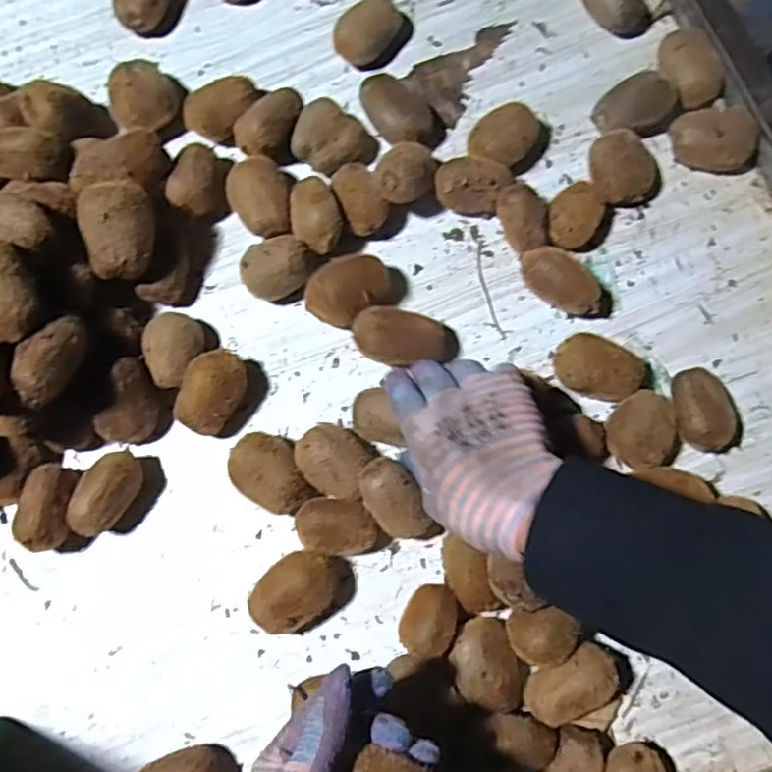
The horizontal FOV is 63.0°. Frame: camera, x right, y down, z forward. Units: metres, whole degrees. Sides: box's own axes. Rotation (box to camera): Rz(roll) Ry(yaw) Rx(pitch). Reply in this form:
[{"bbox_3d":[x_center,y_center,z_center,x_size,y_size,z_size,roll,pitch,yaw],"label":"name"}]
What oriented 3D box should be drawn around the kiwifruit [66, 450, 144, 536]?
[{"bbox_3d":[-0.217,0.082,0.490,0.043,0.045,0.069,34,83,8],"label":"kiwifruit"}]

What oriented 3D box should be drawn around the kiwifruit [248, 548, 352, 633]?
[{"bbox_3d":[-0.064,0.154,0.472,0.074,0.041,0.054,-41,80,-5],"label":"kiwifruit"}]

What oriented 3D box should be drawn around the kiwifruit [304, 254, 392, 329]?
[{"bbox_3d":[-0.029,-0.076,0.511,0.069,0.043,0.048,-31,80,-3],"label":"kiwifruit"}]

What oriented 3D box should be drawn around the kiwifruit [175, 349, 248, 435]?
[{"bbox_3d":[-0.137,0.005,0.501,0.045,0.043,0.067,25,82,7],"label":"kiwifruit"}]

